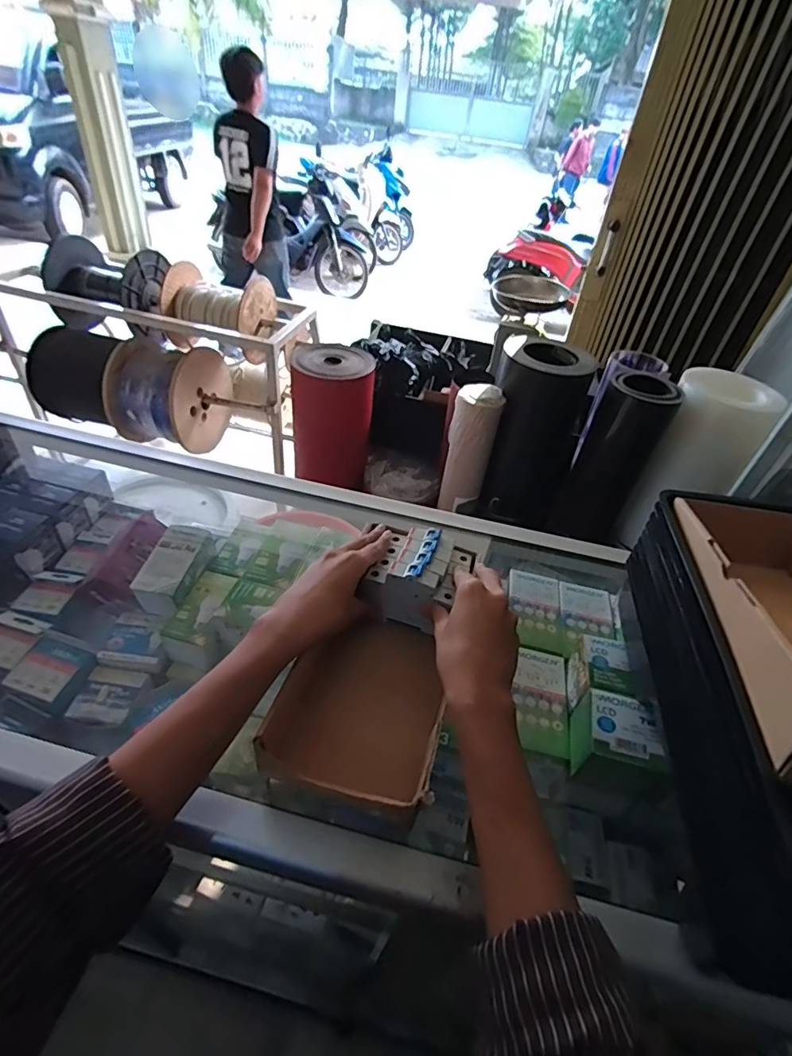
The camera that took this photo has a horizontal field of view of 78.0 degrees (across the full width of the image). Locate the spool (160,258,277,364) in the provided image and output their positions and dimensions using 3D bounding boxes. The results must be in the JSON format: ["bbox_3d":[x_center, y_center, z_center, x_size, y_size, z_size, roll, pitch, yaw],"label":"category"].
[{"bbox_3d":[-0.614,-0.740,1.696,0.355,0.242,0.263,12,42,5],"label":"spool"}]

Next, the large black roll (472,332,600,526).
[{"bbox_3d":[0.385,-0.266,1.384,0.248,0.461,0.225,6,41,-2],"label":"large black roll"}]

